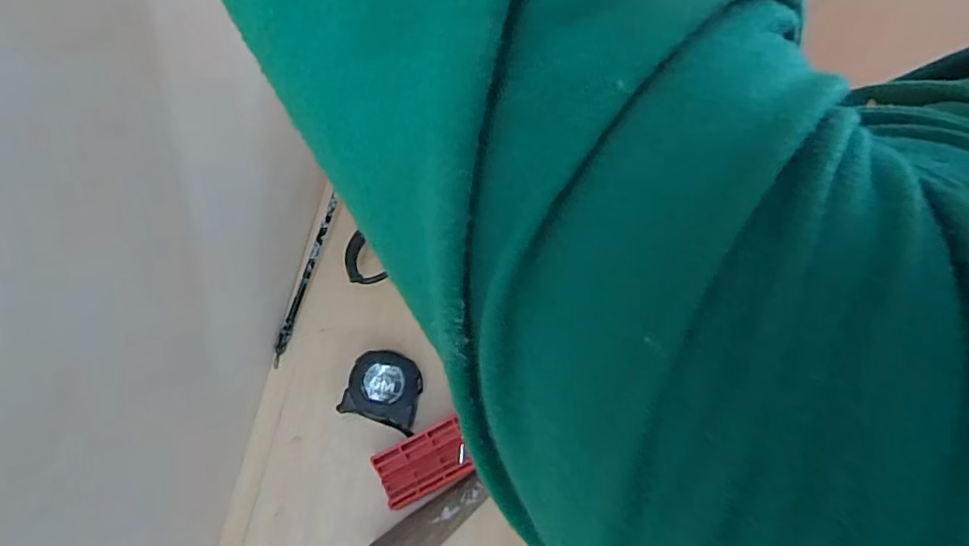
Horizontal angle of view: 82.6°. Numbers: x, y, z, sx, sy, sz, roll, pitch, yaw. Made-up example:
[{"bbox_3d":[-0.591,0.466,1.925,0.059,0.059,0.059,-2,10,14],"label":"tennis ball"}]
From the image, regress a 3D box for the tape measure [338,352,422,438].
[{"bbox_3d":[-0.099,0.118,0.537,0.072,0.031,0.061,16,68,0],"label":"tape measure"}]

